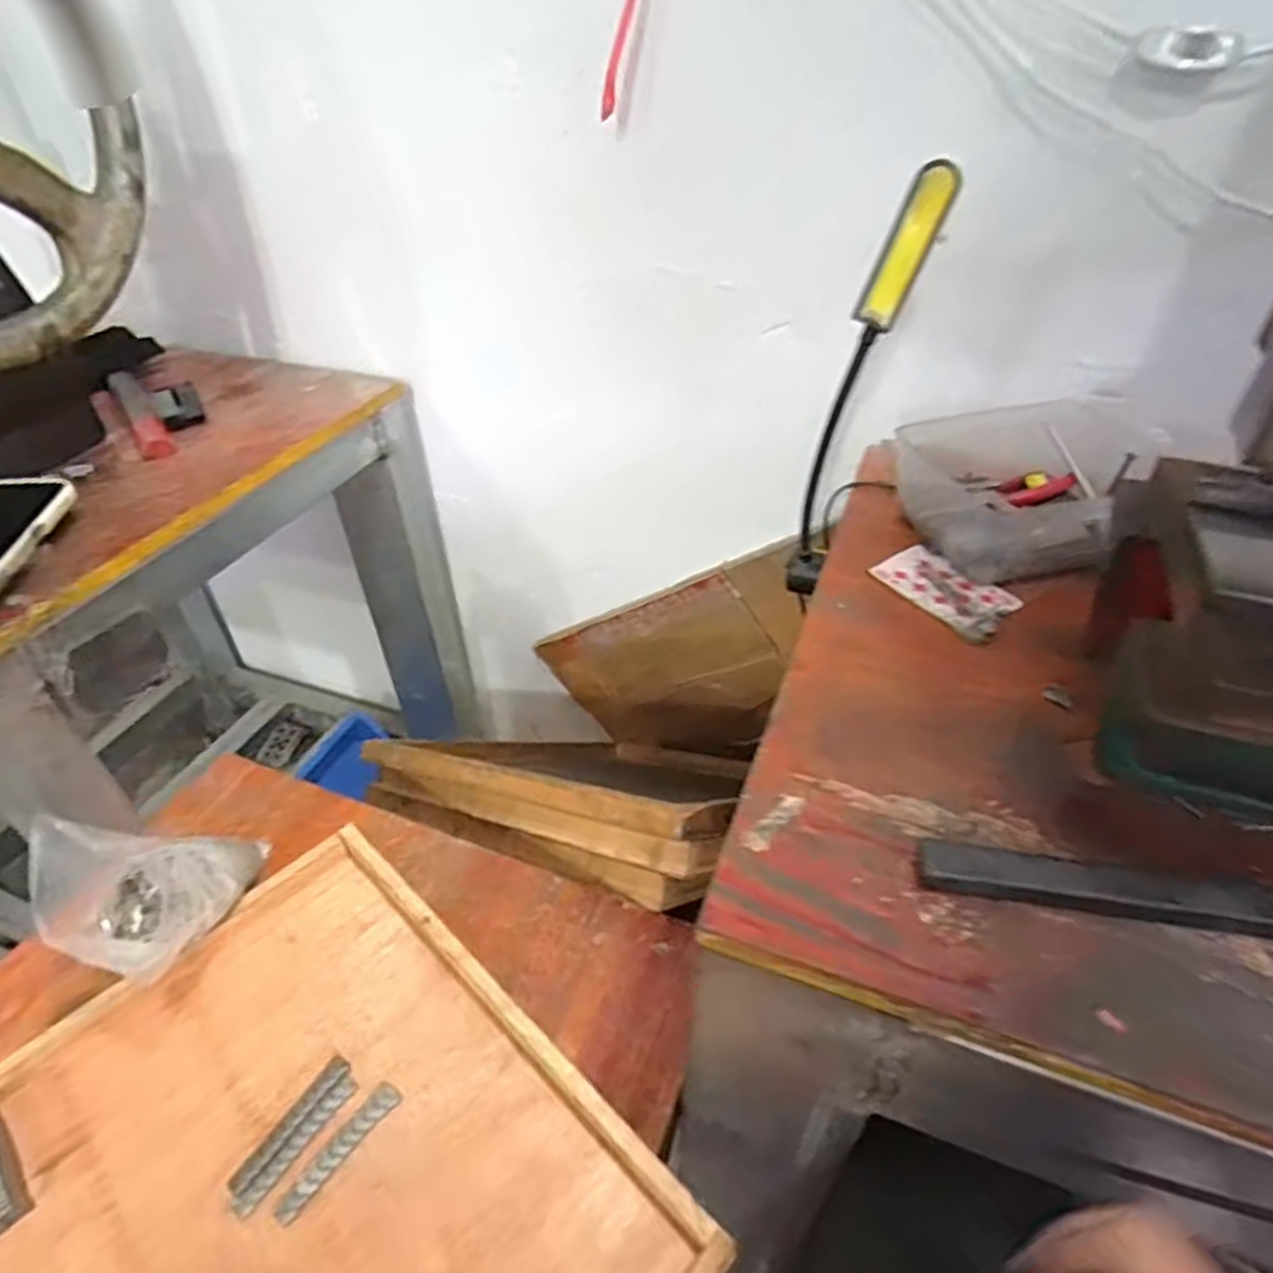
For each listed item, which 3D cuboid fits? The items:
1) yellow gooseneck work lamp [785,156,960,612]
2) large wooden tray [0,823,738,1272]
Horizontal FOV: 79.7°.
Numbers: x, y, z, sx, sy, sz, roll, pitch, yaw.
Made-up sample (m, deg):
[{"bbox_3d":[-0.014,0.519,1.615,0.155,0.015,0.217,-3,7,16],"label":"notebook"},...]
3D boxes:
[{"bbox_3d":[0.140,-0.136,0.489,0.053,0.287,0.048,6,41,8],"label":"yellow gooseneck work lamp"},{"bbox_3d":[-0.227,0.343,0.415,0.396,0.029,0.393,32,50,33],"label":"large wooden tray"}]

